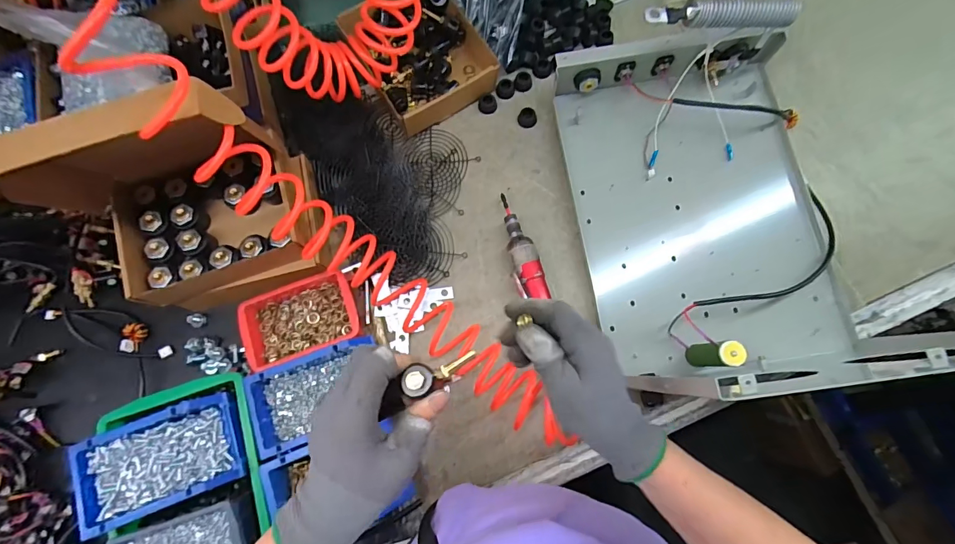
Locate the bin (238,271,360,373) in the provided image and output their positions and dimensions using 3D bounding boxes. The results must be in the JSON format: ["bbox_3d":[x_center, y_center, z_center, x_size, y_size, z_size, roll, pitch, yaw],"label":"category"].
[{"bbox_3d":[-0.236,0.063,0.582,0.147,0.050,0.100,-20,76,-4],"label":"bin"}]

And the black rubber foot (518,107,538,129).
[{"bbox_3d":[0.081,-0.248,0.683,0.029,0.012,0.032,18,77,6],"label":"black rubber foot"}]

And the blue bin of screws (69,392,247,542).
[{"bbox_3d":[-0.358,0.213,0.485,0.165,0.043,0.105,-21,77,-4],"label":"blue bin of screws"}]

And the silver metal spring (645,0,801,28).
[{"bbox_3d":[0.298,-0.314,0.519,0.194,0.036,0.021,-7,76,0],"label":"silver metal spring"}]

